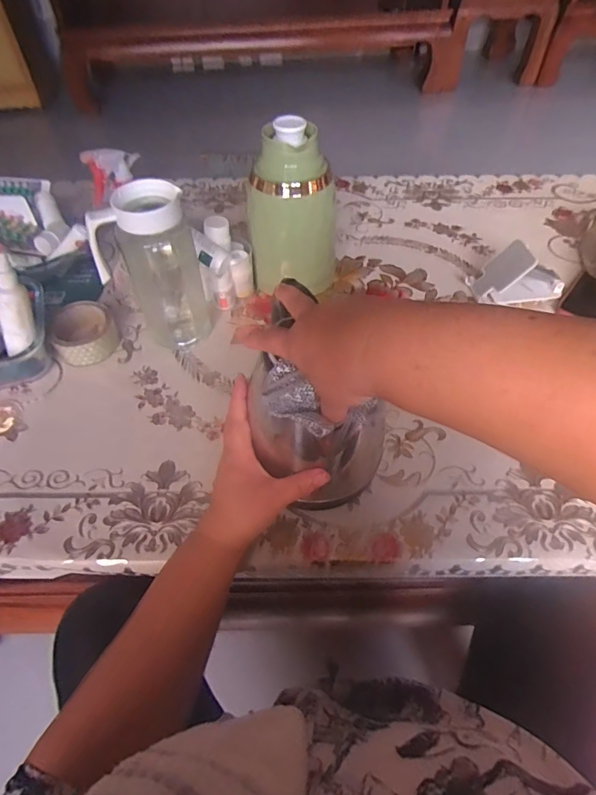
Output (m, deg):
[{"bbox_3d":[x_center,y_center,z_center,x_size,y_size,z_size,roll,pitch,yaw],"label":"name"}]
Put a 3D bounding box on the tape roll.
[{"bbox_3d":[-0.296,-0.089,0.631,0.086,0.041,0.089,0,52,1],"label":"tape roll"}]

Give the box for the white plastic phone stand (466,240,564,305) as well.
[{"bbox_3d":[0.337,-0.187,0.677,0.141,0.072,0.063,-6,52,-4],"label":"white plastic phone stand"}]

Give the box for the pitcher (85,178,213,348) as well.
[{"bbox_3d":[-0.186,-0.159,0.576,0.110,0.205,0.080,-24,55,-17],"label":"pitcher"}]

